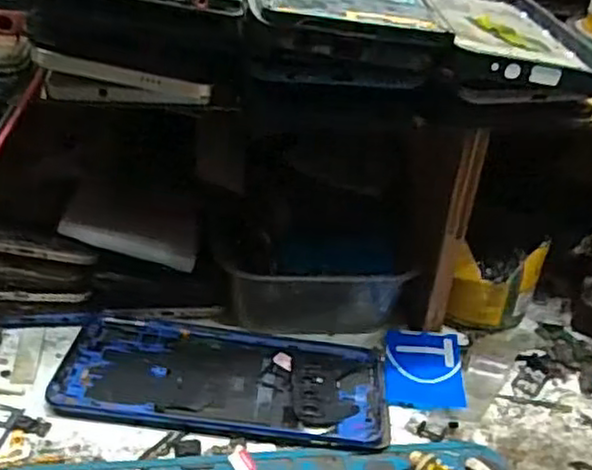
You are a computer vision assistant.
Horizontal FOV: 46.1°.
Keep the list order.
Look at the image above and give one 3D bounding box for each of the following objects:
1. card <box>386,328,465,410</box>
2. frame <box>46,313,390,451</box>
[{"bbox_3d":[0.070,0.072,0.381,0.041,0.004,0.057,4,31,5],"label":"card"},{"bbox_3d":[-0.036,0.072,0.358,0.161,0.005,0.077,6,30,-1],"label":"frame"}]

